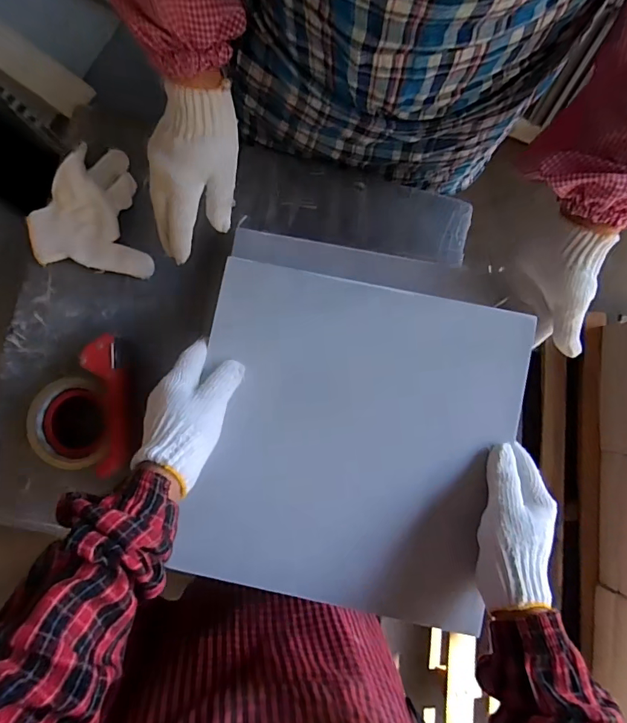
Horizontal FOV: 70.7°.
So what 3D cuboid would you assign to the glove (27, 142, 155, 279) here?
[{"bbox_3d":[-0.261,-0.163,0.496,0.123,0.038,0.149,-12,87,-4],"label":"glove"}]

